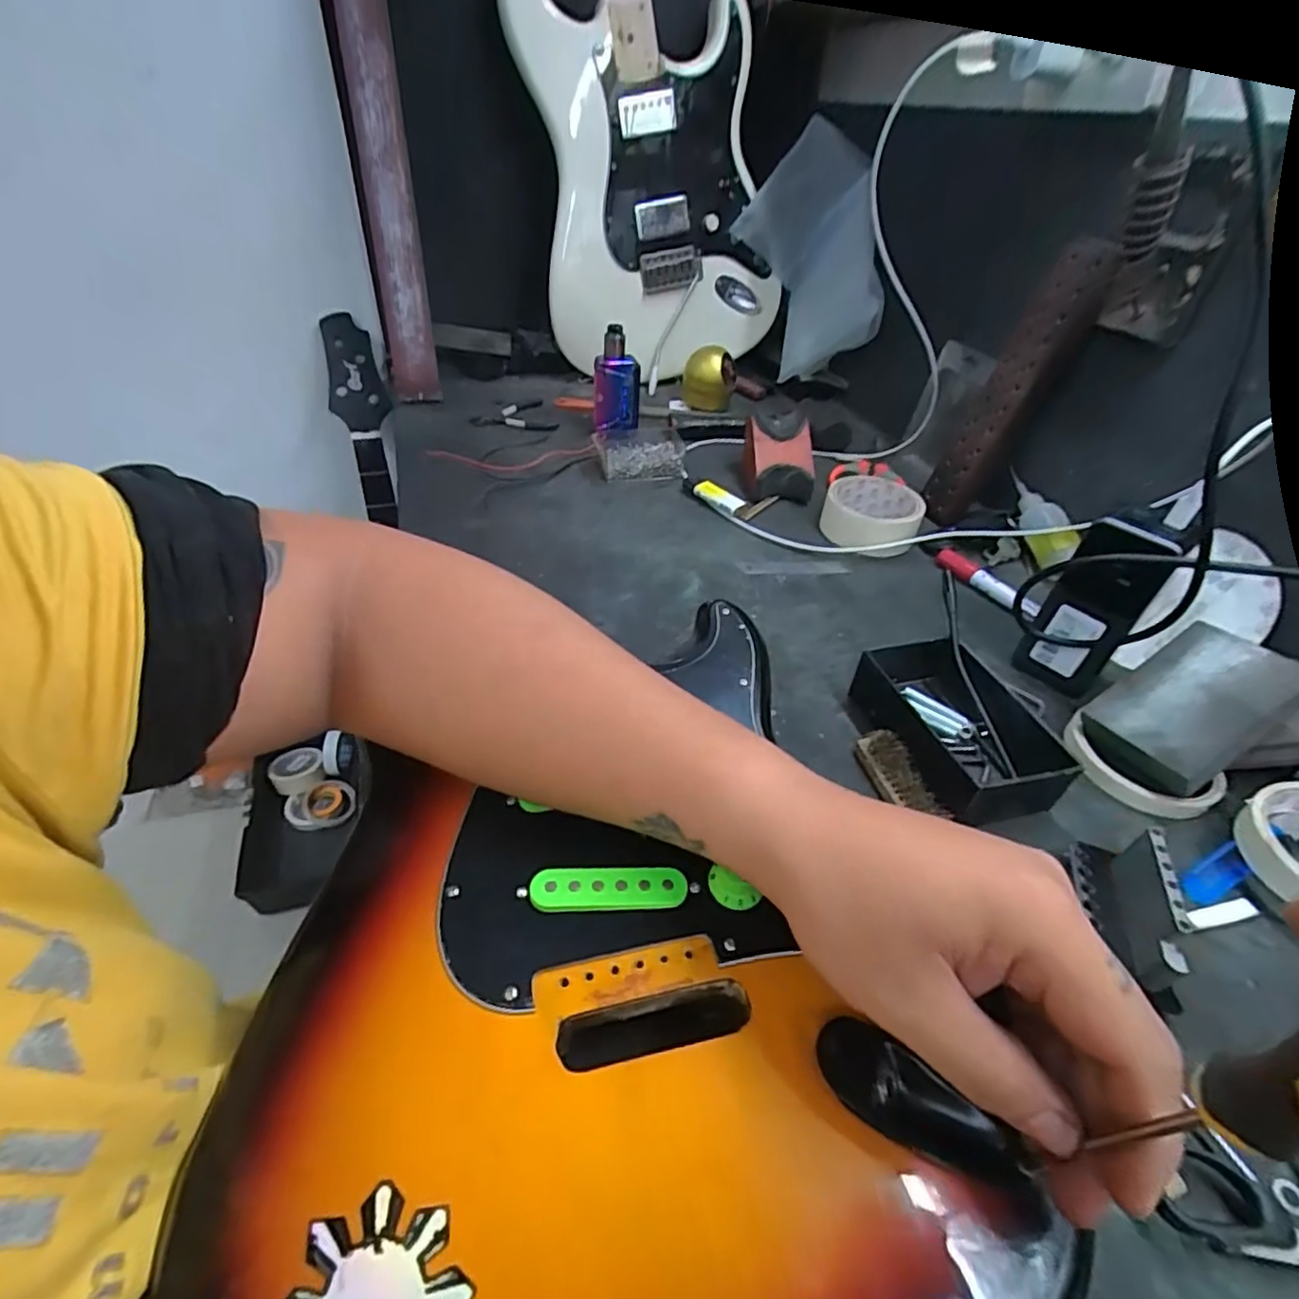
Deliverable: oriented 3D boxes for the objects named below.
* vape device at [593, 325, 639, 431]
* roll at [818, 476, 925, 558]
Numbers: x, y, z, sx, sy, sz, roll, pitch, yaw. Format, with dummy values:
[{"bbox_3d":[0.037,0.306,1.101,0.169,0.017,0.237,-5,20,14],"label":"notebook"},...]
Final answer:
[{"bbox_3d":[-0.038,-0.299,0.728,0.053,0.114,0.028,1,41,-2],"label":"vape device"},{"bbox_3d":[0.216,-0.131,0.621,0.090,0.035,0.104,18,44,16],"label":"roll"}]

